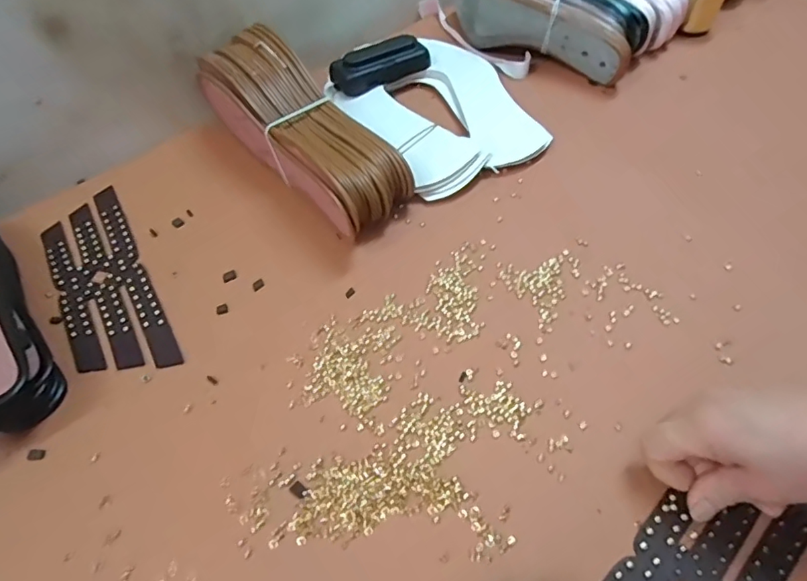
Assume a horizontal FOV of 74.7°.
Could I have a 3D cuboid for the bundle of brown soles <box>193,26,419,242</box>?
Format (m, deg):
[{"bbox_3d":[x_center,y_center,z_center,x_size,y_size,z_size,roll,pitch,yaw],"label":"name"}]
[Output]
[{"bbox_3d":[-0.093,-0.144,0.483,0.084,0.086,0.236,-34,58,-22],"label":"bundle of brown soles"}]

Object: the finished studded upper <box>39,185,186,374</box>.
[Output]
[{"bbox_3d":[-0.251,-0.008,0.440,0.069,0.009,0.210,-27,56,-16],"label":"finished studded upper"}]

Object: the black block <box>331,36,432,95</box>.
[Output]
[{"bbox_3d":[-0.023,-0.243,0.566,0.107,0.027,0.042,-22,55,-12],"label":"black block"}]

